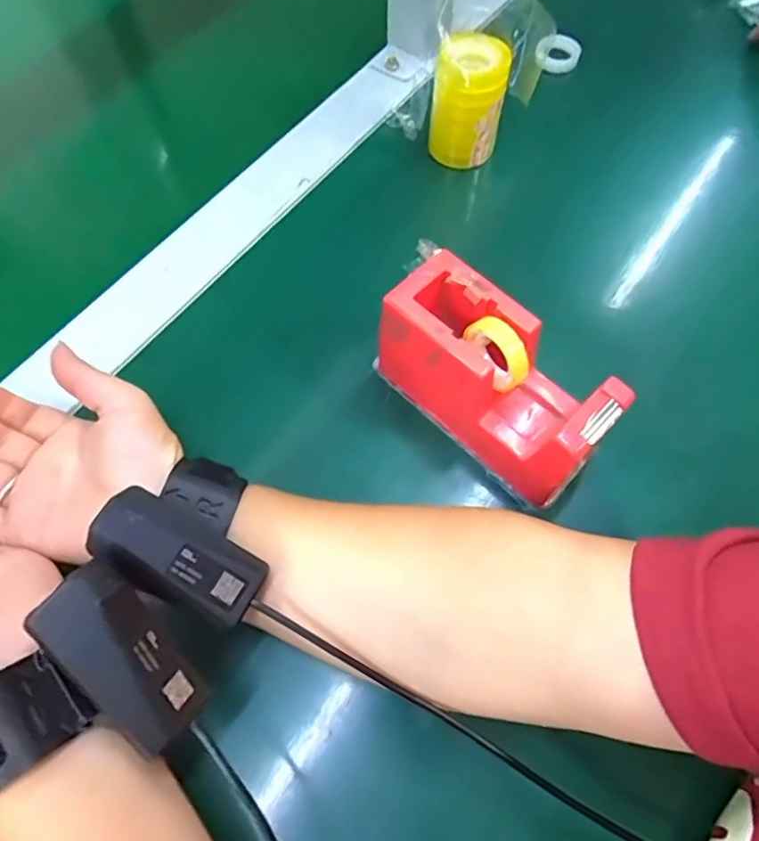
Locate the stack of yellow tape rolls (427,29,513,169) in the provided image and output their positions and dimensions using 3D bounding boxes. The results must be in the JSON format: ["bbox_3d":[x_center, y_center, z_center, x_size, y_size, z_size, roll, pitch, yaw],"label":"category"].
[{"bbox_3d":[0.063,-0.227,0.428,0.048,0.074,0.048,8,65,4],"label":"stack of yellow tape rolls"}]

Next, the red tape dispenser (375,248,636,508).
[{"bbox_3d":[0.063,-0.017,0.328,0.134,0.080,0.052,42,71,18],"label":"red tape dispenser"}]

